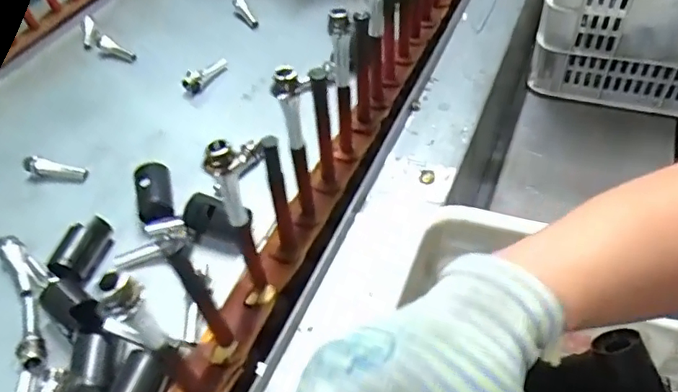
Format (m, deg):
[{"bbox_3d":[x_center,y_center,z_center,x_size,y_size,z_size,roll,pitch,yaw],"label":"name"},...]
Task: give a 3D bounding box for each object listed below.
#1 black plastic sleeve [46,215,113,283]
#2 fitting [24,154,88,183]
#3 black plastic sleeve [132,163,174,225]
[{"bbox_3d":[-0.274,0.052,0.561,0.042,0.029,0.074,4,41,5],"label":"black plastic sleeve"},{"bbox_3d":[-0.356,-0.036,0.663,0.083,0.019,0.022,10,42,13],"label":"fitting"},{"bbox_3d":[-0.213,-0.002,0.612,0.039,0.034,0.080,-13,42,-14],"label":"black plastic sleeve"}]

